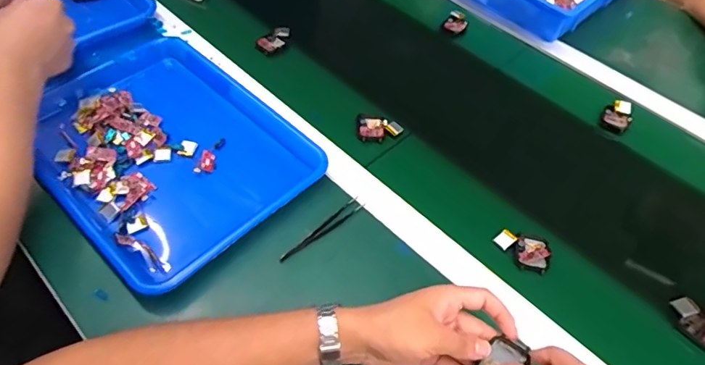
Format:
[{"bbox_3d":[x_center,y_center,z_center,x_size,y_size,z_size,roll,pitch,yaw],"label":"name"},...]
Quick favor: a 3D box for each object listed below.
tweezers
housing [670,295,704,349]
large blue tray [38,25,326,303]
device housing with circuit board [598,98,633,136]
[{"bbox_3d":[-0.032,0.053,0.533,0.113,0.013,0.015,-35,63,-28],"label":"tweezers"},{"bbox_3d":[0.356,0.143,0.497,0.037,0.019,0.052,-37,63,-28],"label":"housing"},{"bbox_3d":[-0.230,-0.046,0.583,0.342,0.034,0.253,39,58,22],"label":"large blue tray"},{"bbox_3d":[0.376,-0.093,0.681,0.039,0.024,0.047,34,57,20],"label":"device housing with circuit board"}]

